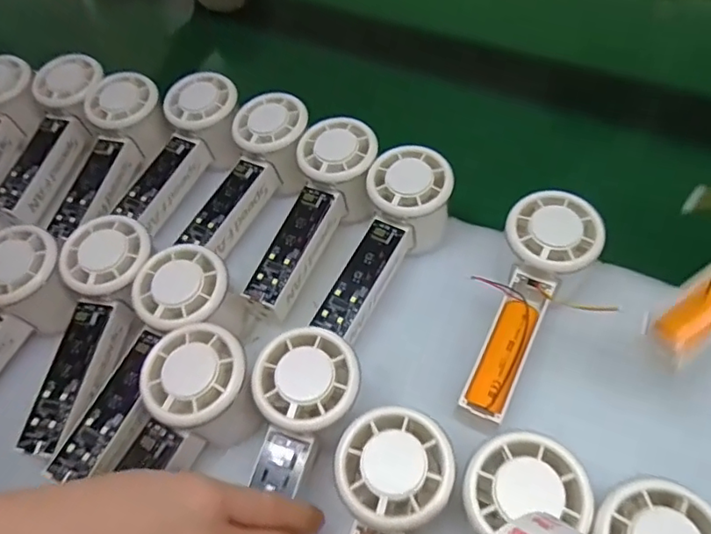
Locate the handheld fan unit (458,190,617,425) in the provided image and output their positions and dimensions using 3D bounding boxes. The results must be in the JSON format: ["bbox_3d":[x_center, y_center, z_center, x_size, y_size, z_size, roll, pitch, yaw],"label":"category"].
[{"bbox_3d":[0.107,0.027,0.359,0.059,0.046,0.146,22,74,19],"label":"handheld fan unit"}]

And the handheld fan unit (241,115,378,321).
[{"bbox_3d":[-0.029,-0.032,0.413,0.055,0.051,0.153,19,72,17],"label":"handheld fan unit"}]

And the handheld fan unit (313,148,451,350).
[{"bbox_3d":[0.019,-0.010,0.393,0.055,0.050,0.147,23,73,19],"label":"handheld fan unit"}]

